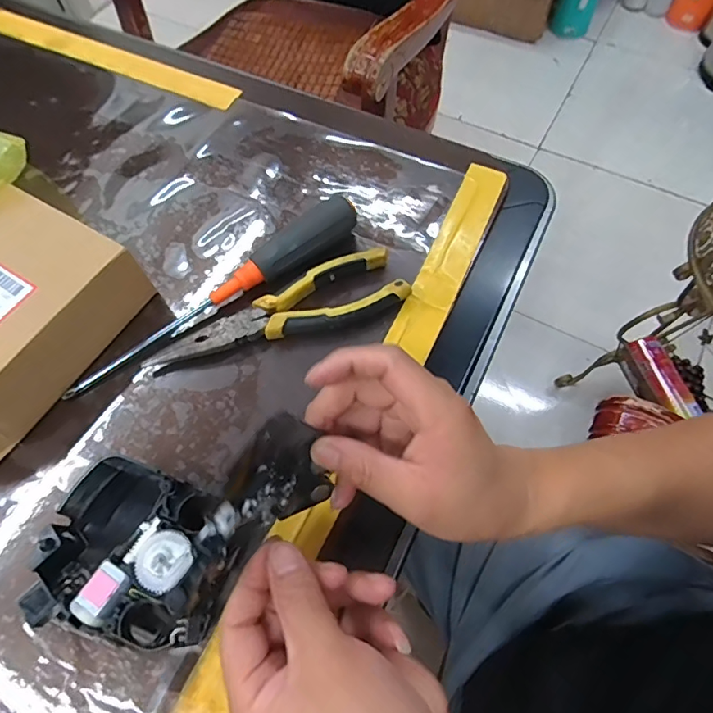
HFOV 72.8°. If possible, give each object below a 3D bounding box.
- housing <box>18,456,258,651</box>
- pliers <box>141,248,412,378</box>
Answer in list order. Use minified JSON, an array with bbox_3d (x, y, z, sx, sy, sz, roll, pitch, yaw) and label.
[{"bbox_3d":[-0.129,0.116,0.287,0.112,0.034,0.091,12,65,8],"label":"housing"},{"bbox_3d":[-0.056,-0.027,0.359,0.190,0.019,0.049,-23,66,-9],"label":"pliers"}]

